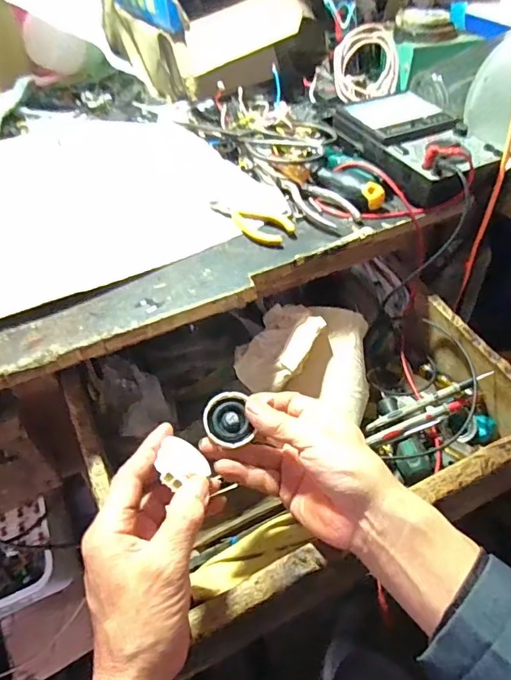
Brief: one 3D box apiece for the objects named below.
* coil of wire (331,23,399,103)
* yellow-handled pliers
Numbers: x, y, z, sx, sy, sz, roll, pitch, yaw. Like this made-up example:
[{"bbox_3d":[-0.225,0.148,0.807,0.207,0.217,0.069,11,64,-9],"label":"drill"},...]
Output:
[{"bbox_3d":[0.142,-0.365,0.640,0.084,0.087,0.020,-14,14,-2],"label":"coil of wire"},{"bbox_3d":[-0.011,-0.121,0.488,0.099,0.011,0.033,27,53,25],"label":"yellow-handled pliers"}]

